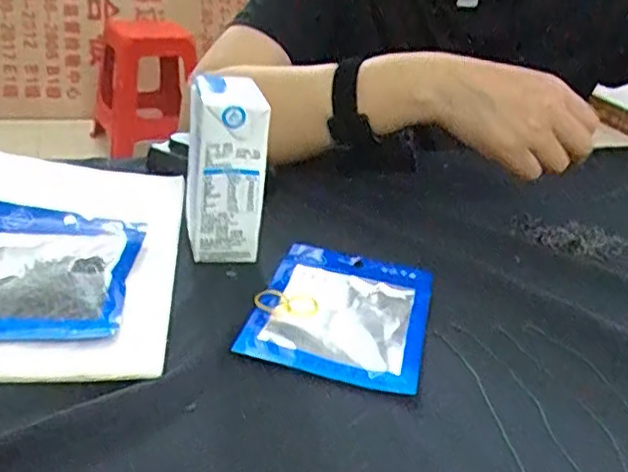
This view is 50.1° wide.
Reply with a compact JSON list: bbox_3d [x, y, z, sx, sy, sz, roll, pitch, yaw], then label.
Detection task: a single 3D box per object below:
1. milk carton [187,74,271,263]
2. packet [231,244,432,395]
[{"bbox_3d":[-0.056,-0.040,0.433,0.047,0.114,0.049,2,27,-8],"label":"milk carton"},{"bbox_3d":[0.019,0.044,0.405,0.096,0.007,0.135,11,27,8],"label":"packet"}]

